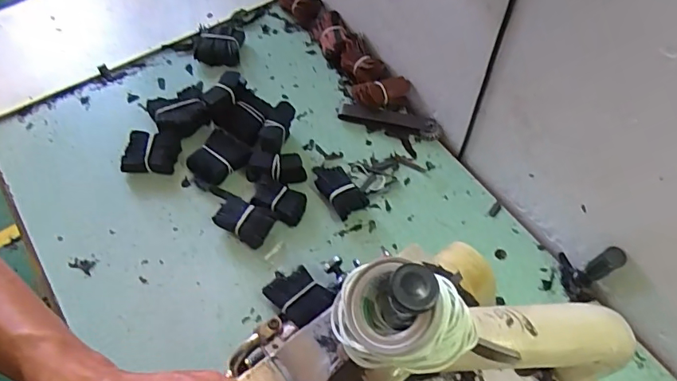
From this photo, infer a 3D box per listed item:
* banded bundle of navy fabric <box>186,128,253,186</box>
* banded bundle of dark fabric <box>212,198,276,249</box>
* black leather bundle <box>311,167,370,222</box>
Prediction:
[{"bbox_3d":[-0.165,-0.046,0.670,0.063,0.026,0.076,33,64,17],"label":"banded bundle of navy fabric"},{"bbox_3d":[-0.122,0.036,0.623,0.073,0.028,0.044,26,62,14],"label":"banded bundle of dark fabric"},{"bbox_3d":[-0.002,-0.008,0.653,0.044,0.030,0.086,-34,65,-19],"label":"black leather bundle"}]

